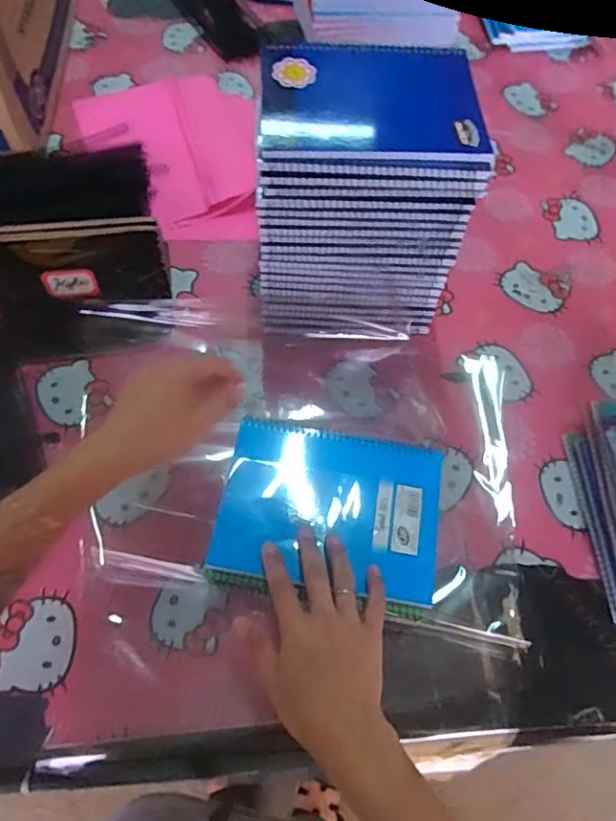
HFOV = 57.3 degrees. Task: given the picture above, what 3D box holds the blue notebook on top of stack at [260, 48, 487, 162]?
[{"bbox_3d":[0.056,-0.279,0.507,0.193,0.016,0.146,-2,63,-4],"label":"blue notebook on top of stack"}]

